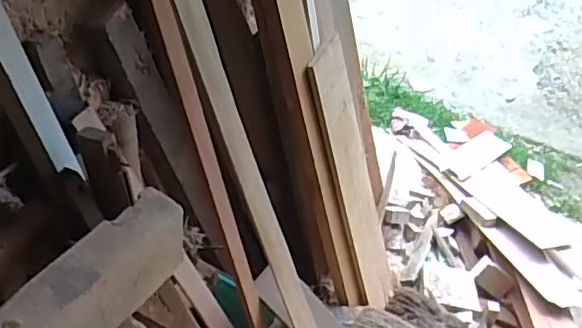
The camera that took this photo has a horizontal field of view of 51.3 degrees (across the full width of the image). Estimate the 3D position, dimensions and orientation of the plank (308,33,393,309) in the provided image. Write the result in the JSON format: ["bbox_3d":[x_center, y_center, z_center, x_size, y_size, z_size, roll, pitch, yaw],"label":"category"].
[{"bbox_3d":[0.148,0.053,1.337,0.022,0.661,0.169,3,34,31],"label":"plank"}]

